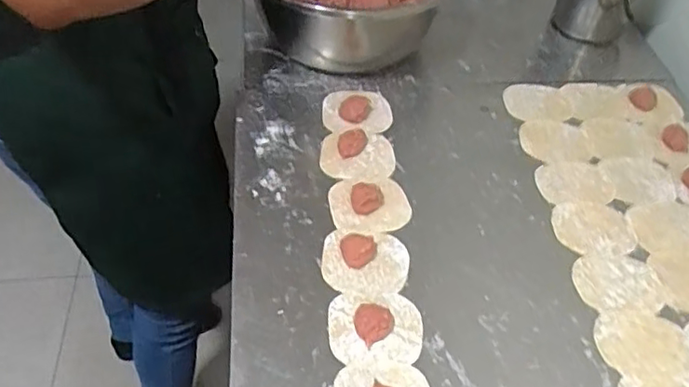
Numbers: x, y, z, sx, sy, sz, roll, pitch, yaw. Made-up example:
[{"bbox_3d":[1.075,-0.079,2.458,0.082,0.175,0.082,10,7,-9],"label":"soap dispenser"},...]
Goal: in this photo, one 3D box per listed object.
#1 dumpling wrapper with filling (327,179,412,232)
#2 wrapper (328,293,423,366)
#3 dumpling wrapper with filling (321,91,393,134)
[{"bbox_3d":[0.028,0.009,0.648,0.084,0.019,0.072,-7,51,-11],"label":"dumpling wrapper with filling"},{"bbox_3d":[0.029,0.119,0.549,0.085,0.018,0.069,0,50,-5],"label":"wrapper"},{"bbox_3d":[0.015,-0.104,0.749,0.085,0.017,0.074,-3,50,-7],"label":"dumpling wrapper with filling"}]

